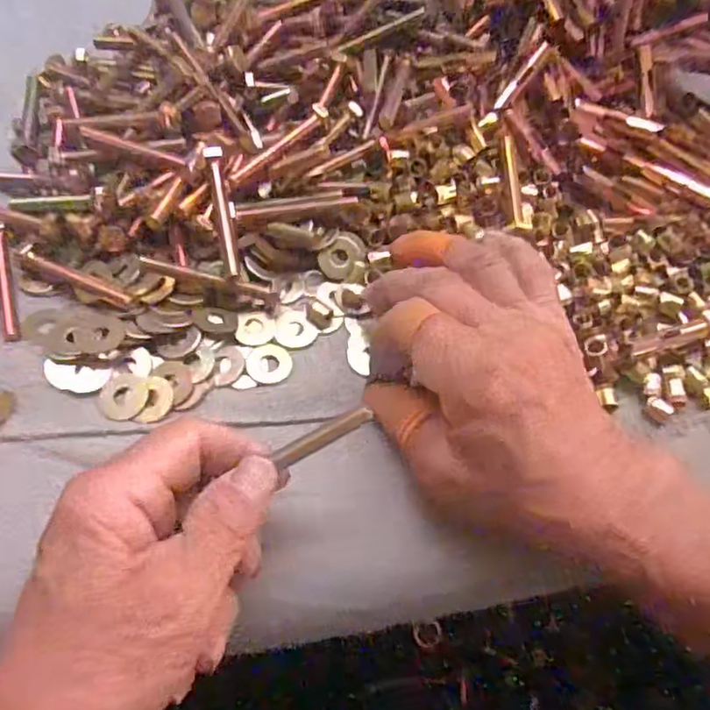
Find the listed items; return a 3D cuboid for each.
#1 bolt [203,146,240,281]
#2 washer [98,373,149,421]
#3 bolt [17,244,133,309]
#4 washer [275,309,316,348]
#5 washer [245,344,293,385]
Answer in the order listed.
[{"bbox_3d":[-0.062,-0.066,0.295,0.008,0.008,0.063,-10,81,-9],"label":"bolt"},{"bbox_3d":[-0.101,0.018,0.275,0.020,0.004,0.021,2,60,-3],"label":"washer"},{"bbox_3d":[-0.130,-0.036,0.293,0.060,0.007,0.009,24,61,10],"label":"bolt"},{"bbox_3d":[-0.029,-0.013,0.305,0.020,0.004,0.020,2,60,-3],"label":"washer"},{"bbox_3d":[-0.040,0.004,0.292,0.021,0.004,0.020,-7,61,-8],"label":"washer"}]

